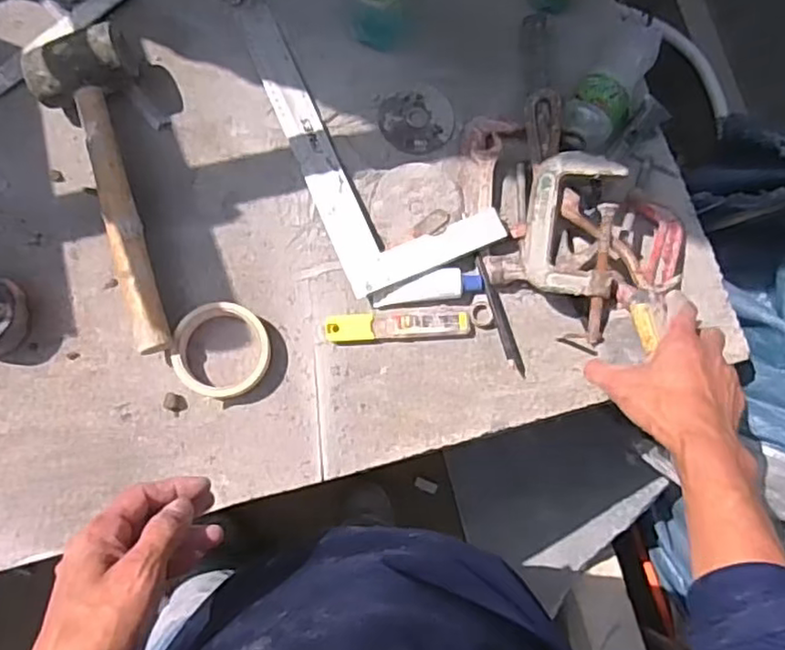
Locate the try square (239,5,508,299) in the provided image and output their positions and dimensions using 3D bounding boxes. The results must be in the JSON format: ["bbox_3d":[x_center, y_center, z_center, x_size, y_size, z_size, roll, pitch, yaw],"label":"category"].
[{"bbox_3d":[-0.034,-0.214,0.698,0.163,0.009,0.352,-24,78,-7],"label":"try square"}]

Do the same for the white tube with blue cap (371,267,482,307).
[{"bbox_3d":[0.038,-0.038,0.666,0.110,0.018,0.030,-7,81,-3],"label":"white tube with blue cap"}]

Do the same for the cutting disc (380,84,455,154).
[{"bbox_3d":[0.029,-0.226,0.714,0.079,0.004,0.080,1,79,-5],"label":"cutting disc"}]

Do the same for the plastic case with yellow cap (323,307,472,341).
[{"bbox_3d":[0.006,-0.002,0.666,0.147,0.018,0.031,-3,80,-5],"label":"plastic case with yellow cap"}]

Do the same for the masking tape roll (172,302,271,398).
[{"bbox_3d":[-0.168,0.025,0.641,0.091,0.029,0.092,1,79,-5],"label":"masking tape roll"}]

